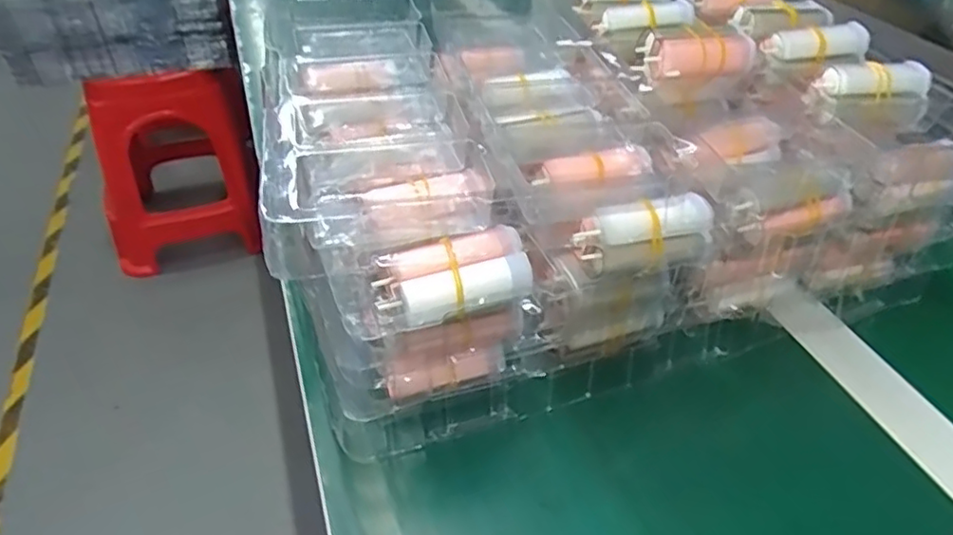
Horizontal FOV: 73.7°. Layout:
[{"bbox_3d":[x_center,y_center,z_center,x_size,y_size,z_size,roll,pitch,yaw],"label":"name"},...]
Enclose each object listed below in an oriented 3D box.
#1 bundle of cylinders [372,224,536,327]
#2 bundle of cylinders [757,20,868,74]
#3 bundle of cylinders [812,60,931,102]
[{"bbox_3d":[-0.010,0.003,0.287,0.068,0.021,0.031,-13,43,-17],"label":"bundle of cylinders"},{"bbox_3d":[0.220,-0.141,0.408,0.066,0.025,0.020,-6,41,-10],"label":"bundle of cylinders"},{"bbox_3d":[0.234,-0.109,0.369,0.064,0.018,0.019,-5,41,-9],"label":"bundle of cylinders"}]

